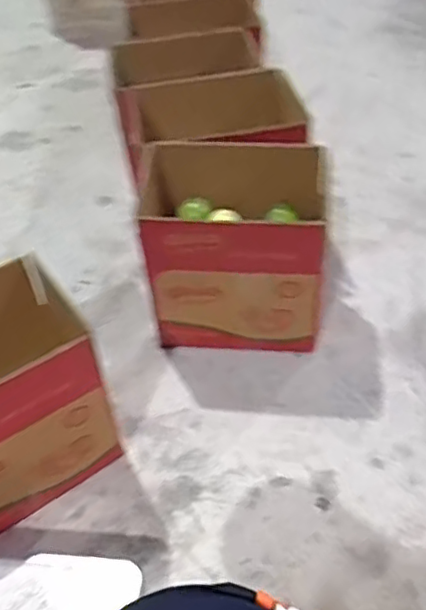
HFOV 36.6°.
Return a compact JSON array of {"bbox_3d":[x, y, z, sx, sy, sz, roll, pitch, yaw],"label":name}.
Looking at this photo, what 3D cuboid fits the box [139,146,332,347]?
[{"bbox_3d":[0.035,-0.081,1.026,0.263,0.278,0.203,3,48,6],"label":"box"}]

